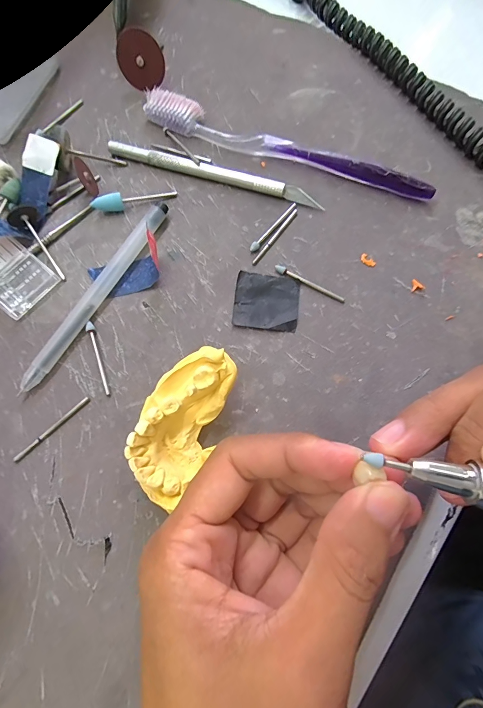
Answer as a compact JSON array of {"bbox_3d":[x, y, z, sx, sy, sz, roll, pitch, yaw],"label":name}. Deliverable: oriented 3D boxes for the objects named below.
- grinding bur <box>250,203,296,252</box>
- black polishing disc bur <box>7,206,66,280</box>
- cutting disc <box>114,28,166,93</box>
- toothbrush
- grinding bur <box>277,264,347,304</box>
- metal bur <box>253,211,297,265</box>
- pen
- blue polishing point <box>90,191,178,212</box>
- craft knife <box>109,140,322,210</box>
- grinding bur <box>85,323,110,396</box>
[{"bbox_3d":[0.019,-0.075,0.205,0.004,0.004,0.041,39,77,11],"label":"grinding bur"},{"bbox_3d":[-0.113,-0.064,0.198,0.015,0.013,0.046,-39,76,-10],"label":"black polishing disc bur"},{"bbox_3d":[-0.066,-0.192,0.229,0.030,0.031,0.004,-15,43,25],"label":"cutting disc"},{"bbox_3d":[0.024,-0.126,0.217,0.183,0.013,0.018,24,75,8],"label":"toothbrush"},{"bbox_3d":[0.038,-0.039,0.194,0.042,0.004,0.004,27,75,9],"label":"grinding bur"},{"bbox_3d":[0.020,-0.069,0.203,0.004,0.004,0.044,35,76,11],"label":"metal bur"},{"bbox_3d":[-0.077,-0.034,0.191,0.009,0.010,0.123,29,75,9],"label":"pen"},{"bbox_3d":[-0.064,-0.092,0.209,0.049,0.010,0.008,-14,73,-4],"label":"blue polishing point"},{"bbox_3d":[-0.017,-0.111,0.214,0.135,0.009,0.008,17,74,6],"label":"craft knife"},{"bbox_3d":[-0.074,0.002,0.182,0.004,0.004,0.041,-20,74,-5],"label":"grinding bur"}]

